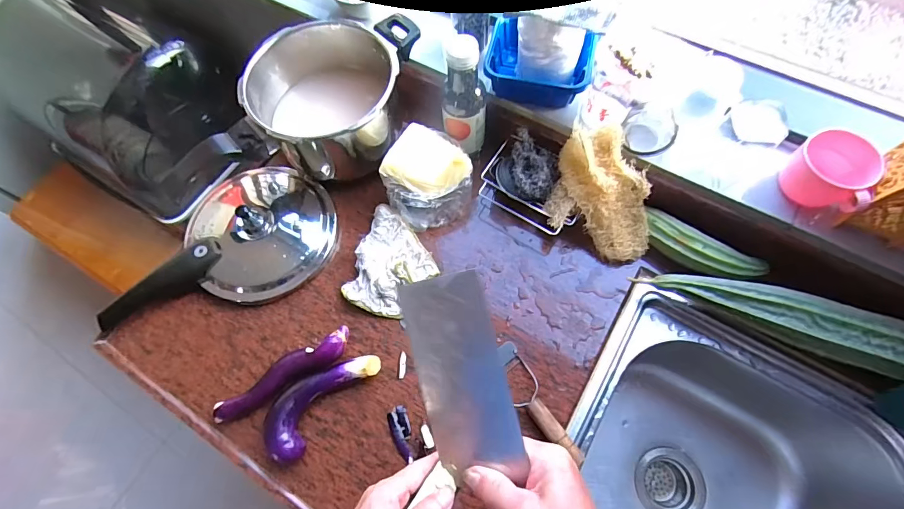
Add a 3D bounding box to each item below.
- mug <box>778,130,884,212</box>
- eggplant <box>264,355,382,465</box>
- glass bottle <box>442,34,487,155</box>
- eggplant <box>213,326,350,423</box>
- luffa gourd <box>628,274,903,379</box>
[{"bbox_3d":[0.467,-0.098,0.515,0.077,0.073,0.089,-37,71,-11],"label":"mug"},{"bbox_3d":[-0.173,0.182,0.531,0.071,0.037,0.165,41,76,17],"label":"eggplant"},{"bbox_3d":[0.016,-0.211,0.568,0.060,0.166,0.048,-1,68,3],"label":"glass bottle"},{"bbox_3d":[-0.219,0.160,0.543,0.189,0.038,0.038,-28,70,-8],"label":"eggplant"},{"bbox_3d":[0.411,0.069,0.513,0.315,0.057,0.058,22,71,11],"label":"luffa gourd"}]

